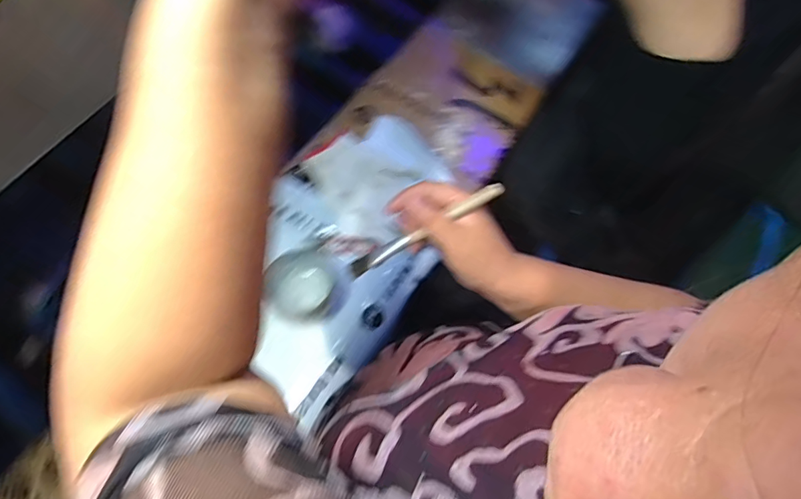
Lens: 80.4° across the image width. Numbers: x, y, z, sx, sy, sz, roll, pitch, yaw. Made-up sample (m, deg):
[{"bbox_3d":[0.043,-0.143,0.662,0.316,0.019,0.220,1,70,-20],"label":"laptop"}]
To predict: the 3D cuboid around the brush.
[{"bbox_3d":[0.022,-0.018,0.426,0.154,0.014,0.014,-30,67,12],"label":"brush"}]

